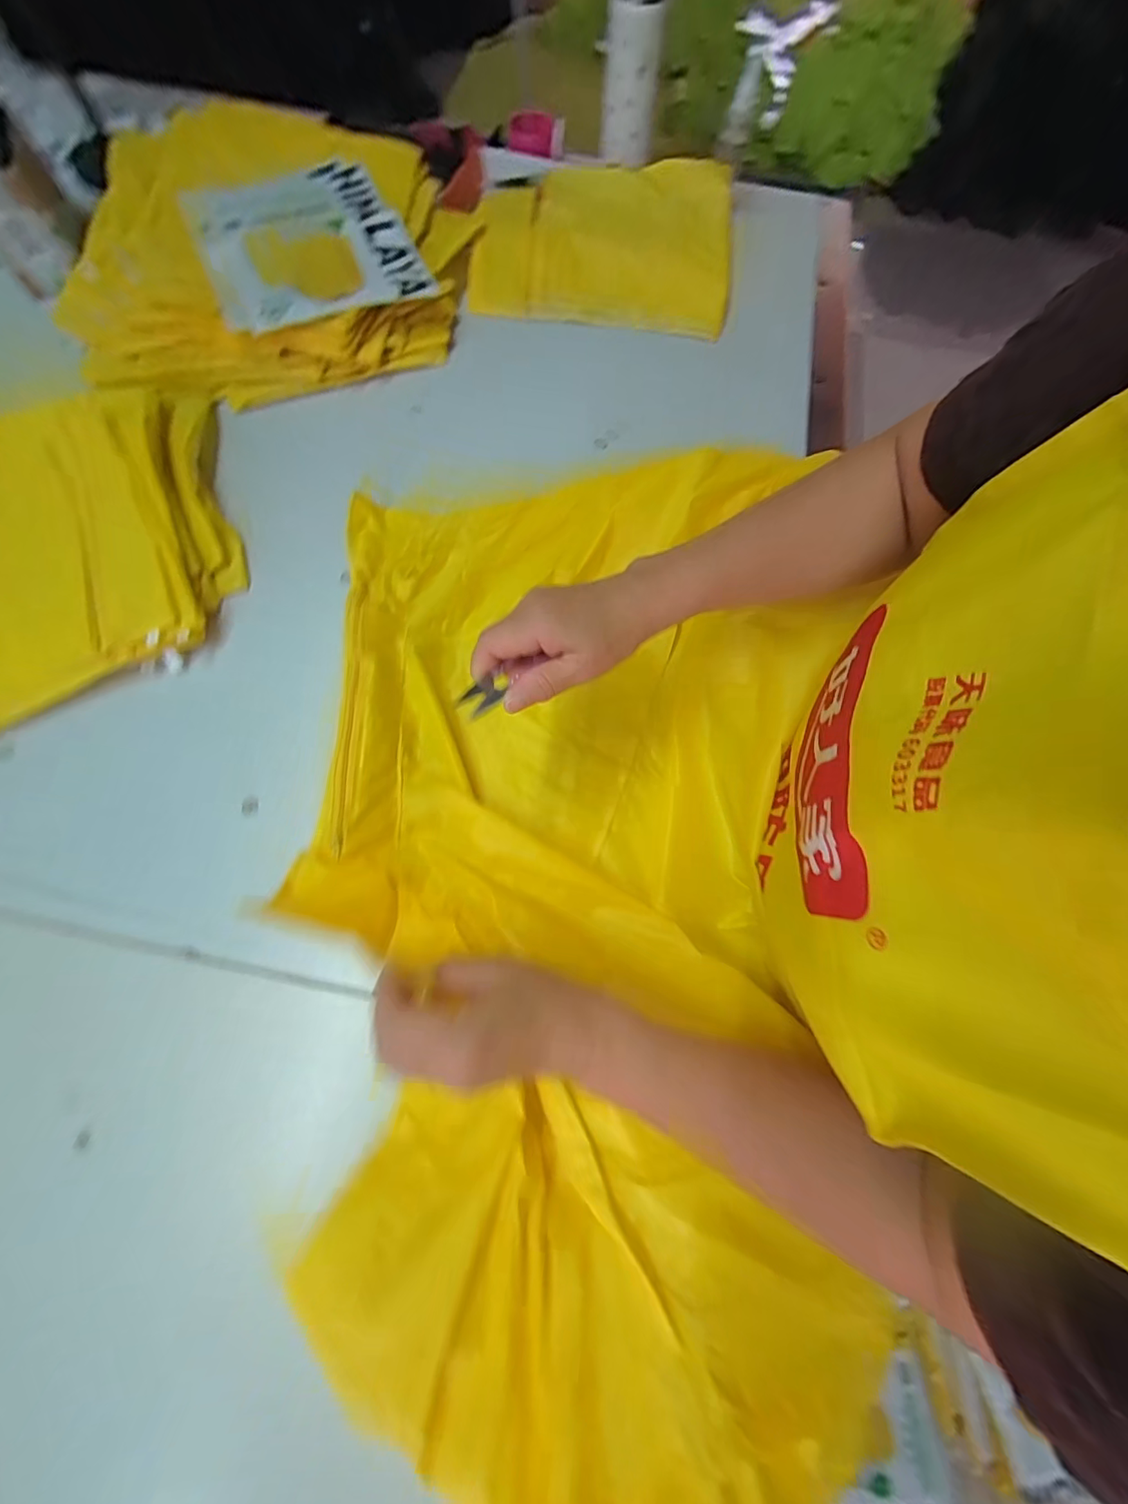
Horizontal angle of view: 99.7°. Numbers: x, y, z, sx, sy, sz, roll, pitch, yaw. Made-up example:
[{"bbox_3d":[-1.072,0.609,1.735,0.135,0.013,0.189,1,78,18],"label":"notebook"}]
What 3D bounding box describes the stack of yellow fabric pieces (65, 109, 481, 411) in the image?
[{"bbox_3d":[-0.357,-0.624,0.594,0.454,0.066,0.398,-11,72,-6],"label":"stack of yellow fabric pieces"}]

